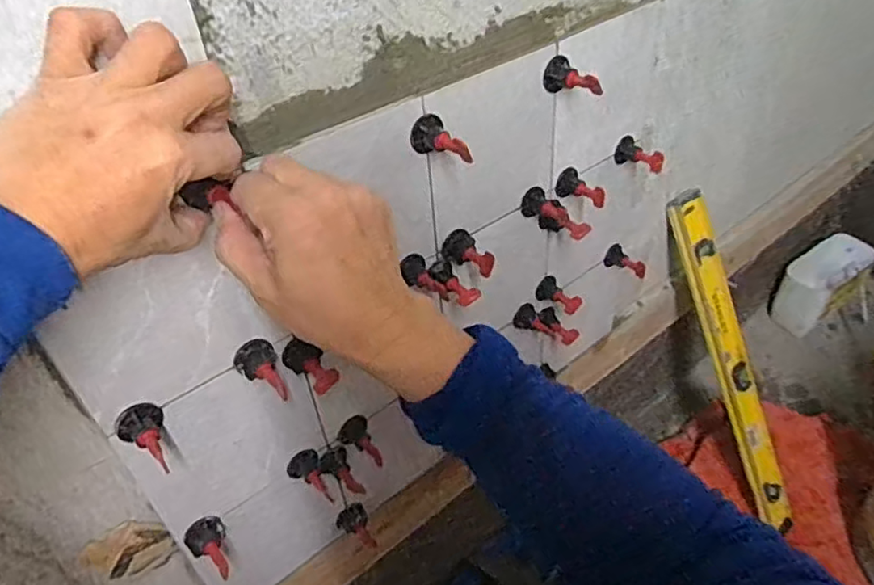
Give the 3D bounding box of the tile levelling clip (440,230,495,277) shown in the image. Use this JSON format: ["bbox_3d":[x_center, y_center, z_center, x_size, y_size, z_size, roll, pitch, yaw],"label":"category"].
[{"bbox_3d":[0.028,-0.032,0.560,0.031,0.030,0.049,-20,43,-17],"label":"tile levelling clip"}]

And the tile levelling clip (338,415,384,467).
[{"bbox_3d":[-0.073,0.145,0.589,0.028,0.039,0.043,-19,42,-16],"label":"tile levelling clip"}]

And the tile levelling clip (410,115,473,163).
[{"bbox_3d":[0.002,-0.113,0.471,0.029,0.027,0.045,-23,43,-20],"label":"tile levelling clip"}]

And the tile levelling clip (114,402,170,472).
[{"bbox_3d":[-0.196,0.097,0.426,0.045,0.025,0.030,30,51,34],"label":"tile levelling clip"}]

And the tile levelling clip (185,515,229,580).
[{"bbox_3d":[-0.187,0.213,0.518,0.031,0.026,0.046,-30,46,-27],"label":"tile levelling clip"}]

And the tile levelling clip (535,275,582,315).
[{"bbox_3d":[0.139,0.003,0.701,0.051,0.026,0.027,31,52,35],"label":"tile levelling clip"}]

